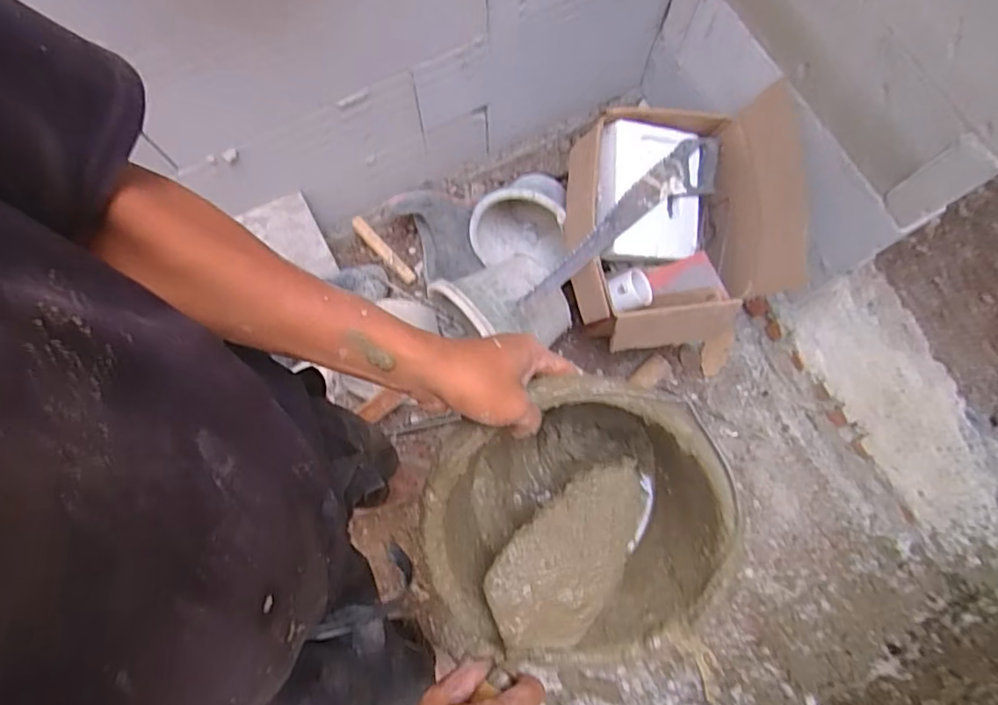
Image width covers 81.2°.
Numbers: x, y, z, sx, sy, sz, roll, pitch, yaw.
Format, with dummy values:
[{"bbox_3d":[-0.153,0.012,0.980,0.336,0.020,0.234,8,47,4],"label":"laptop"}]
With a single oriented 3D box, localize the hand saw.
[{"bbox_3d":[0.250,-0.274,1.150,0.531,0.026,0.111,-33,109,-16],"label":"hand saw"}]

